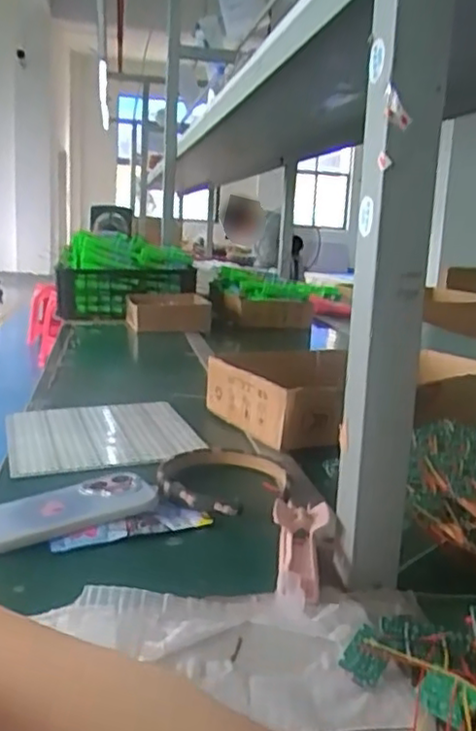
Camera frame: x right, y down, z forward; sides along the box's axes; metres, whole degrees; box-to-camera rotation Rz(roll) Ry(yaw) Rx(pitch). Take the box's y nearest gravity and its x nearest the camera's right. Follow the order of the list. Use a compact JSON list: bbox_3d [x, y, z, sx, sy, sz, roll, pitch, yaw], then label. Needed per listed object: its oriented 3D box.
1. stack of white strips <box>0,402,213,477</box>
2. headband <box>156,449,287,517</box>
[{"bbox_3d":[-0.179,0.091,0.869,0.232,0.015,0.244,-2,13,-19],"label":"stack of white strips"},{"bbox_3d":[-0.019,0.123,0.703,0.131,0.020,0.142,3,13,-1],"label":"headband"}]

